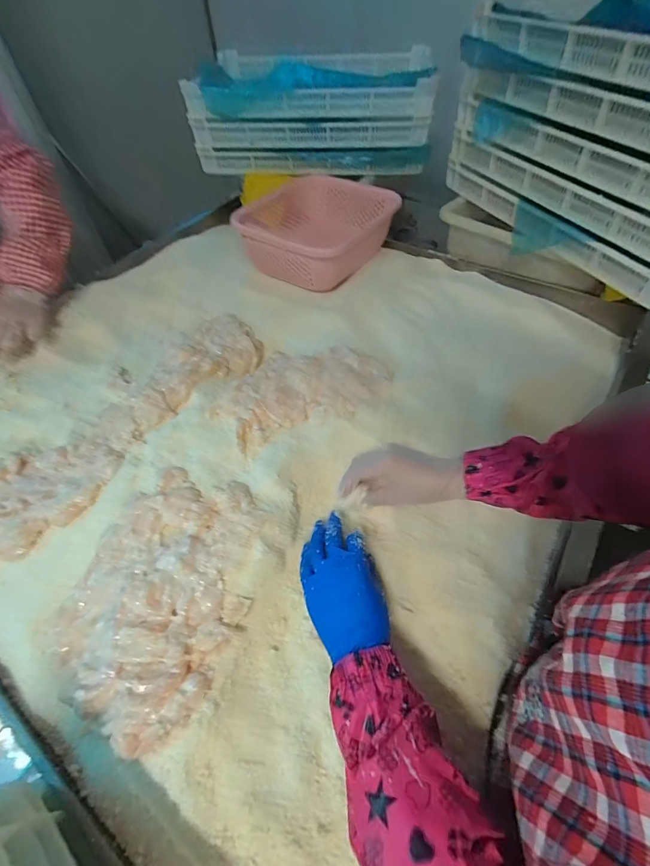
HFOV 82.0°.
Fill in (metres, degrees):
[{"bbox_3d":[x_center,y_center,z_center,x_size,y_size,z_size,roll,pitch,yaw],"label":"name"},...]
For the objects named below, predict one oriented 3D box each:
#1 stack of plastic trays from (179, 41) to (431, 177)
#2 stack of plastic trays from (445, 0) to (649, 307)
[{"bbox_3d":[-0.024,-0.881,1.019,0.611,0.176,0.458,9,53,8],"label":"stack of plastic trays"},{"bbox_3d":[0.523,-0.505,0.634,0.364,0.299,0.556,-20,55,-14],"label":"stack of plastic trays"}]

